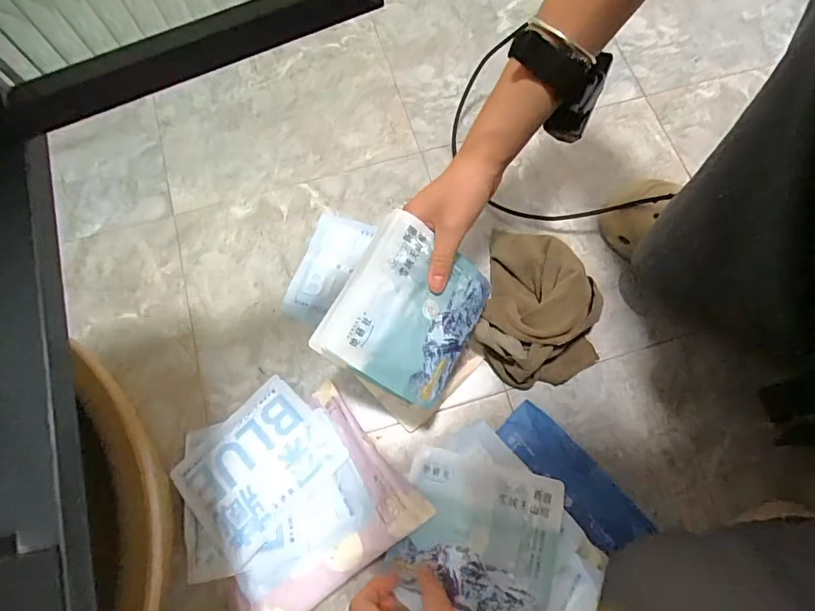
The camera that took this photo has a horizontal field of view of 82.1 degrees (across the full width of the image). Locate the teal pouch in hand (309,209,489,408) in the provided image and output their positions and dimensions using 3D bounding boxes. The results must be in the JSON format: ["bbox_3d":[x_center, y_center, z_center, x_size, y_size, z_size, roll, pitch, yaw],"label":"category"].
[{"bbox_3d":[0.003,0.005,0.393,0.120,0.014,0.131,35,73,-22],"label":"teal pouch in hand"}]

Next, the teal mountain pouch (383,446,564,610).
[{"bbox_3d":[0.057,0.187,0.393,0.127,0.010,0.114,12,63,20],"label":"teal mountain pouch"}]

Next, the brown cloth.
[{"bbox_3d":[0.135,-0.004,0.476,0.125,0.059,0.167,7,72,3],"label":"brown cloth"}]

